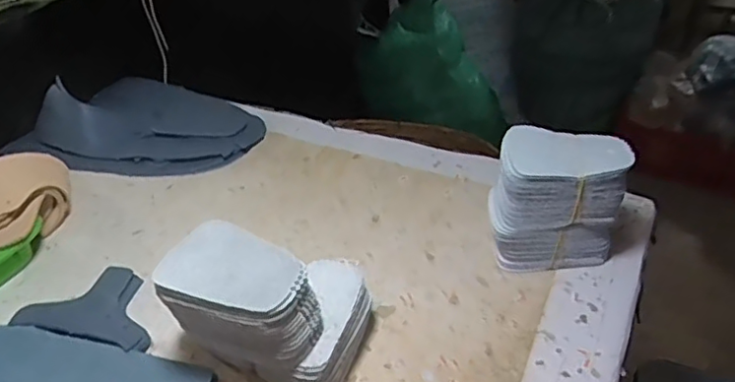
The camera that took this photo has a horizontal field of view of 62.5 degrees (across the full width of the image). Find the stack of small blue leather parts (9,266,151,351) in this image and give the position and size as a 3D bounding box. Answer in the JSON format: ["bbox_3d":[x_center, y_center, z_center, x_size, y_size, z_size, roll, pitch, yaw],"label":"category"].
[{"bbox_3d":[-0.237,0.099,0.537,0.122,0.012,0.079,8,40,14],"label":"stack of small blue leather parts"}]

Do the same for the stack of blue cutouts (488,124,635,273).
[{"bbox_3d":[0.167,0.013,0.546,0.111,0.128,0.069,0,38,3],"label":"stack of blue cutouts"}]

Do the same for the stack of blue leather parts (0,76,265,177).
[{"bbox_3d":[-0.282,-0.087,0.775,0.295,0.056,0.205,15,42,22],"label":"stack of blue leather parts"}]

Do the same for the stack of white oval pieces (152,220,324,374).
[{"bbox_3d":[-0.090,0.079,0.436,0.106,0.064,0.072,17,43,24],"label":"stack of white oval pieces"}]

